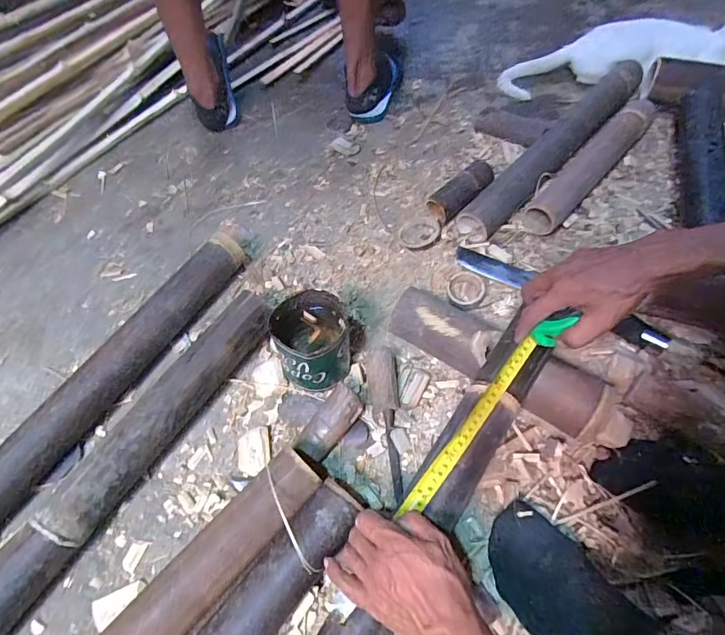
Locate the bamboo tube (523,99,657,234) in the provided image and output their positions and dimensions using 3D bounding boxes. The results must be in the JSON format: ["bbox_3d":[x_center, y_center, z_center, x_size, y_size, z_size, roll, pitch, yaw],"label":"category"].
[{"bbox_3d":[0.421,-0.288,0.789,0.067,0.062,0.392,38,69,23],"label":"bamboo tube"}]

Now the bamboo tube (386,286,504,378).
[{"bbox_3d":[0.120,0.017,0.638,0.148,0.058,0.082,32,68,19],"label":"bamboo tube"}]

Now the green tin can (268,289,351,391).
[{"bbox_3d":[-0.070,0.036,0.607,0.102,0.118,0.112,-2,62,3],"label":"green tin can"}]

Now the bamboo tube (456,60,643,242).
[{"bbox_3d":[0.358,-0.325,0.800,0.079,0.063,0.523,38,69,23],"label":"bamboo tube"}]

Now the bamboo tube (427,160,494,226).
[{"bbox_3d":[0.180,-0.223,0.778,0.135,0.056,0.055,-38,64,-17],"label":"bamboo tube"}]

